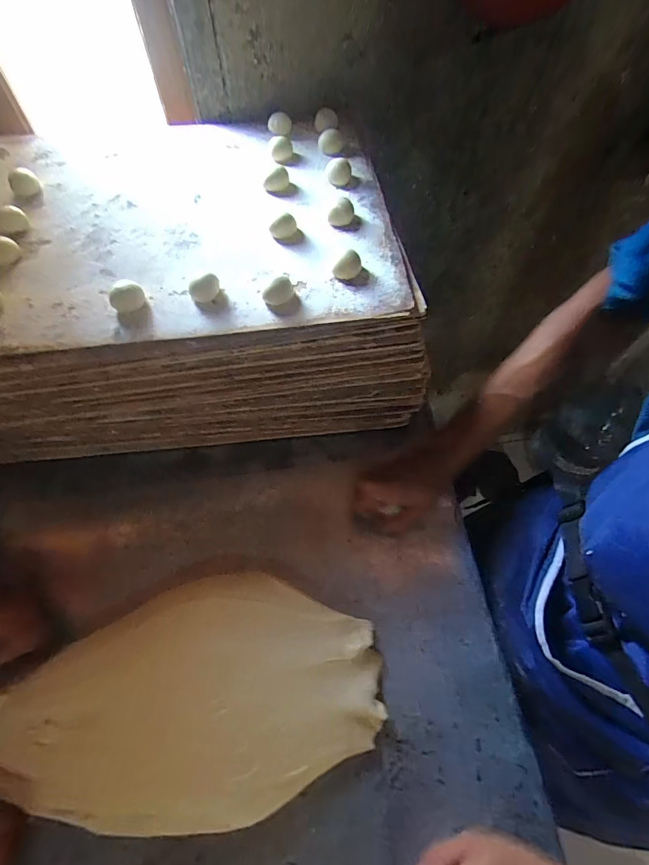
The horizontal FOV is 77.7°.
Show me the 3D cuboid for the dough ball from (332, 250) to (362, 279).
[{"bbox_3d":[0.026,-0.174,0.422,0.018,0.019,0.032,38,67,20],"label":"dough ball"}]

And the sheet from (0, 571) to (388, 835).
[{"bbox_3d":[-0.142,0.255,0.396,0.390,0.049,0.206,-8,60,-4],"label":"sheet"}]

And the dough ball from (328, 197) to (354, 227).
[{"bbox_3d":[0.020,-0.255,0.469,0.028,0.019,0.027,0,59,0],"label":"dough ball"}]

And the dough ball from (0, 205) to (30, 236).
[{"bbox_3d":[-0.367,-0.248,0.471,0.036,0.023,0.029,-35,65,-18],"label":"dough ball"}]

